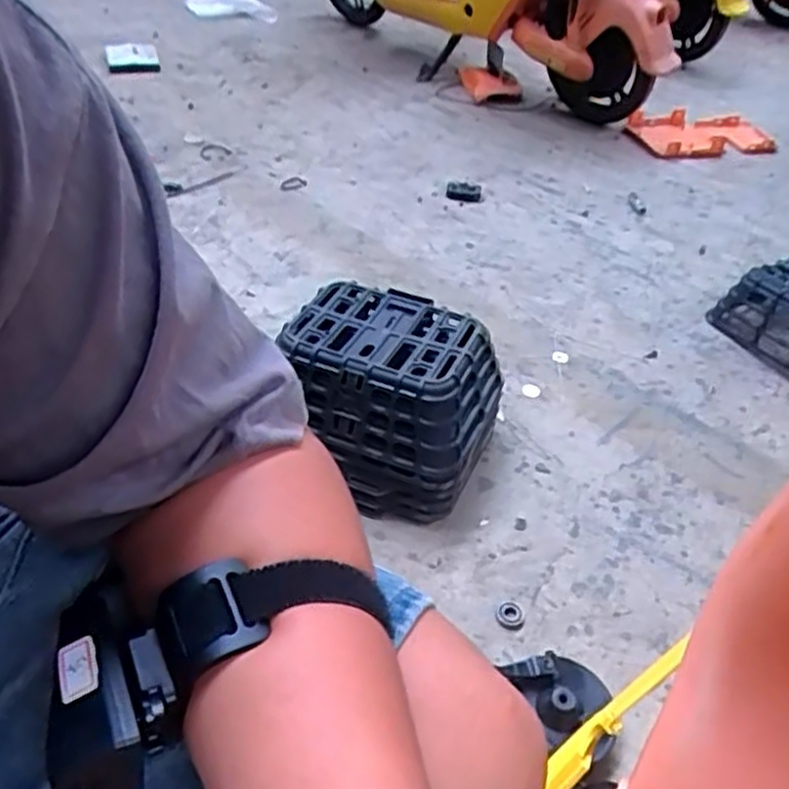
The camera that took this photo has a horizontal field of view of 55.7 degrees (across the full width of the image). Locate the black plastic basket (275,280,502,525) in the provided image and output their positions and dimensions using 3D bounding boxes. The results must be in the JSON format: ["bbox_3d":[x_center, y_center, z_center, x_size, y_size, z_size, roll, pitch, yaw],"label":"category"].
[{"bbox_3d":[-0.002,0.005,1.076,0.267,0.212,0.209,19,42,17],"label":"black plastic basket"}]

